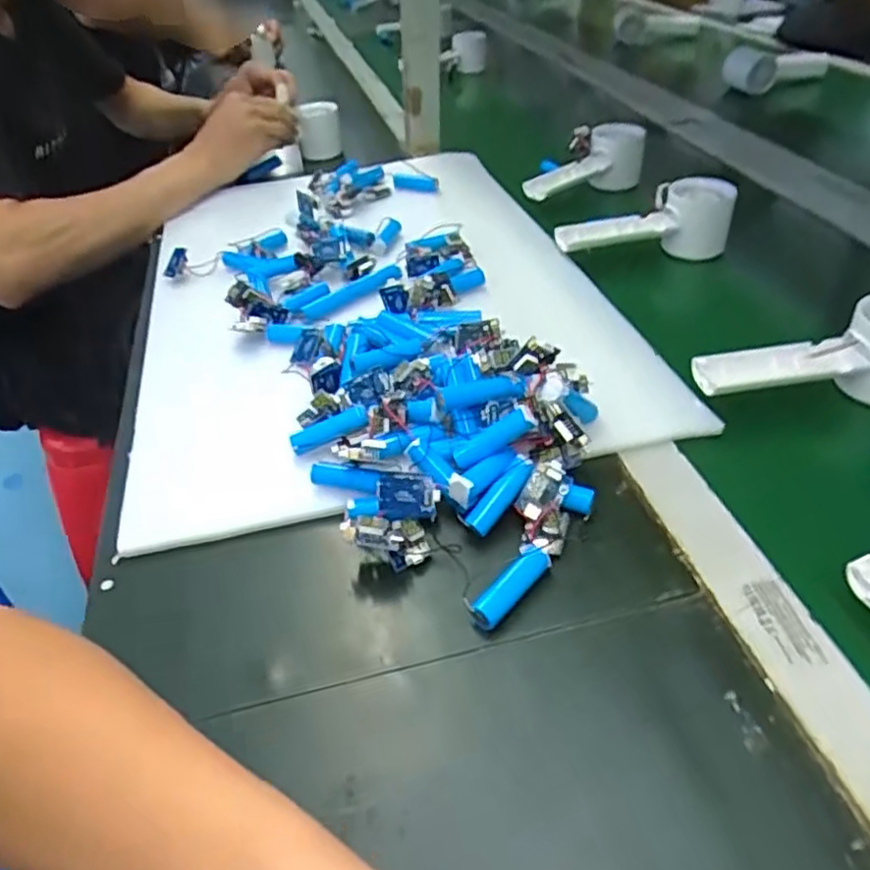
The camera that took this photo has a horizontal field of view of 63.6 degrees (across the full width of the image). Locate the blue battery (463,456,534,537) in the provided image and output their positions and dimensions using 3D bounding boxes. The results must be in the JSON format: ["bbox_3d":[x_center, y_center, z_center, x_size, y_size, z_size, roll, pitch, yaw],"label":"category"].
[{"bbox_3d":[0.036,0.033,0.385,0.014,0.012,0.050,33,77,37],"label":"blue battery"}]

